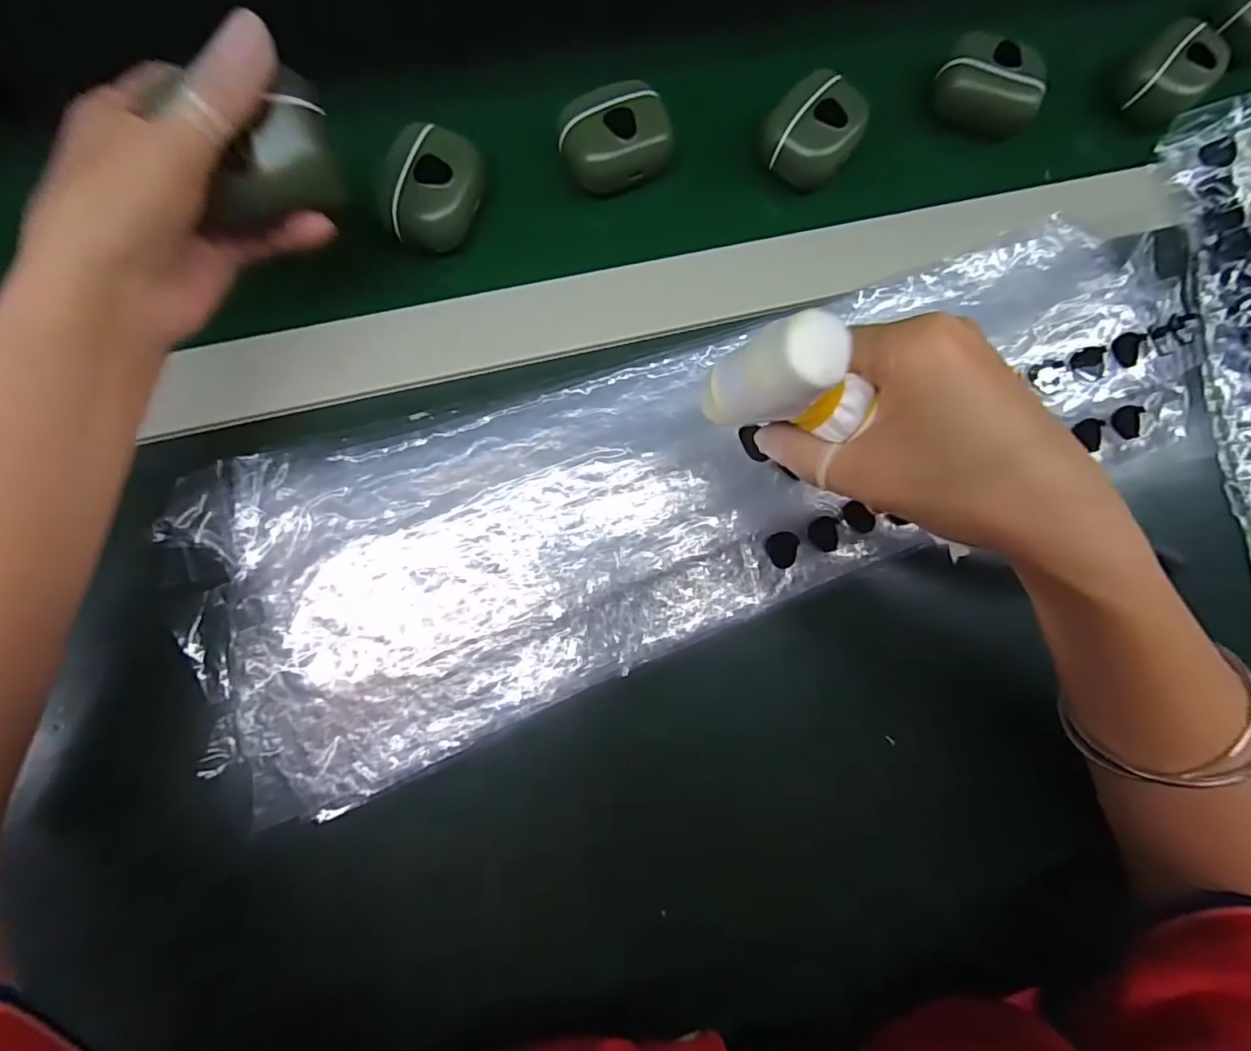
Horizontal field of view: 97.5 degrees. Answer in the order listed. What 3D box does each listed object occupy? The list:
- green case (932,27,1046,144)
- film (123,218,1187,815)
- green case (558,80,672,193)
[{"bbox_3d":[0.205,-0.249,0.312,0.056,0.027,0.036,16,81,-2],"label":"green case"},{"bbox_3d":[0.052,-0.020,0.273,0.509,0.020,0.152,-19,83,-5],"label":"film"},{"bbox_3d":[-0.006,-0.205,0.289,0.057,0.024,0.041,-18,84,-6],"label":"green case"}]

